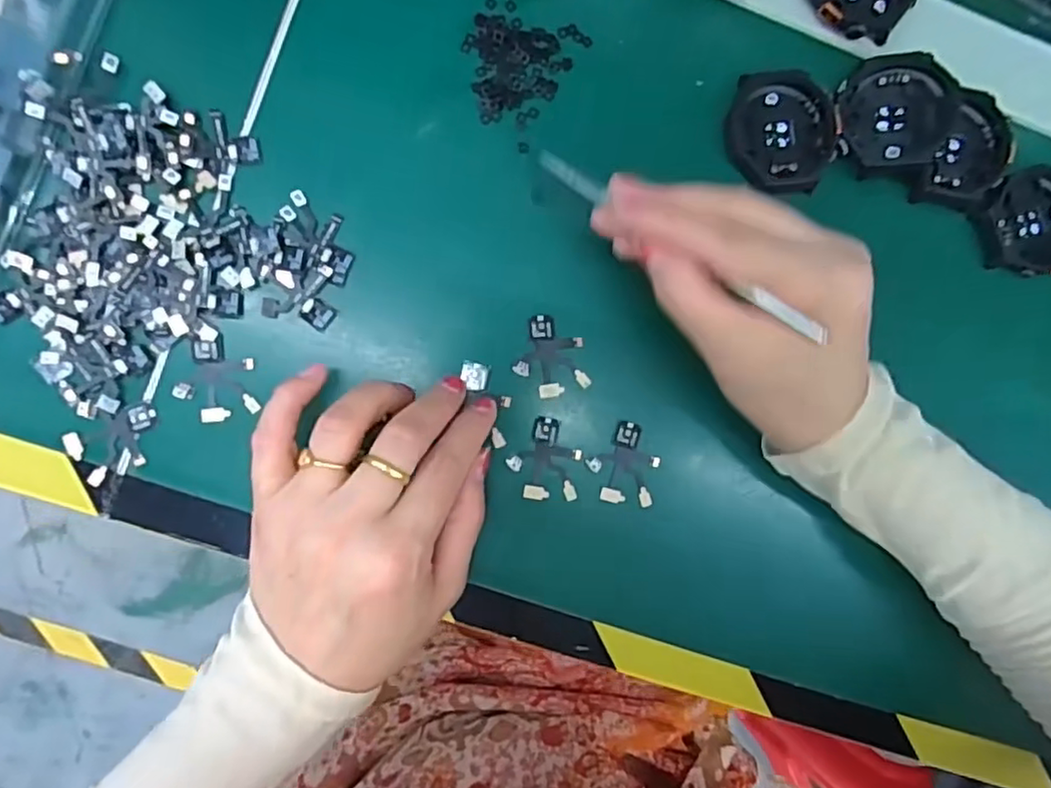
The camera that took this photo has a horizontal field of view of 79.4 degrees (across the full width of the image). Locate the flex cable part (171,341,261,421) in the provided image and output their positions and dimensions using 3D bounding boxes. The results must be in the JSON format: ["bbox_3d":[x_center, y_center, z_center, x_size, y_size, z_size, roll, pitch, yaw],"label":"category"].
[{"bbox_3d":[-0.125,-0.003,0.258,0.032,0.004,0.031,22,88,-7],"label":"flex cable part"}]

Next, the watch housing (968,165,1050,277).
[{"bbox_3d":[0.237,-0.080,0.295,0.052,0.011,0.047,-18,93,-7],"label":"watch housing"}]

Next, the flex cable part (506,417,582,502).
[{"bbox_3d":[0.009,0.029,0.274,0.031,0.004,0.035,11,89,-7],"label":"flex cable part"}]

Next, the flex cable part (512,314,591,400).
[{"bbox_3d":[0.012,-0.015,0.275,0.036,0.004,0.029,39,86,-6],"label":"flex cable part"}]

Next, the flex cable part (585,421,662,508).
[{"bbox_3d":[0.044,0.030,0.278,0.032,0.004,0.035,11,89,-7],"label":"flex cable part"}]

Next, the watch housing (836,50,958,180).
[{"bbox_3d":[0.165,-0.126,0.283,0.046,0.011,0.051,-13,87,16],"label":"watch housing"}]

